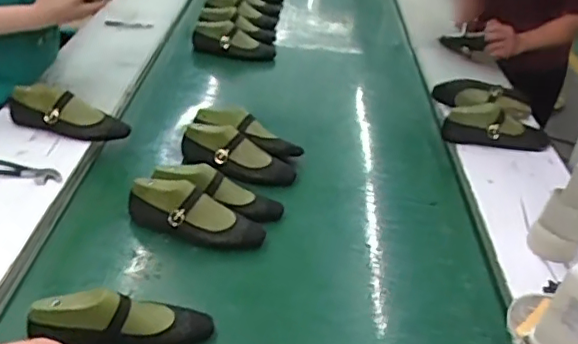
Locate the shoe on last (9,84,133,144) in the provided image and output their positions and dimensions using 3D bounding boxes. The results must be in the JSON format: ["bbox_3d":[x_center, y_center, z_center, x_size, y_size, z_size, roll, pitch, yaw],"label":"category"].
[{"bbox_3d":[-0.493,-0.128,1.292,0.263,0.090,0.071,9,33,5],"label":"shoe on last"}]

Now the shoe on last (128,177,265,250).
[{"bbox_3d":[-0.180,0.071,1.095,0.267,0.109,0.082,12,34,9],"label":"shoe on last"}]

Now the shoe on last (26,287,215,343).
[{"bbox_3d":[-0.250,0.227,0.887,0.268,0.091,0.083,9,31,-18],"label":"shoe on last"}]

